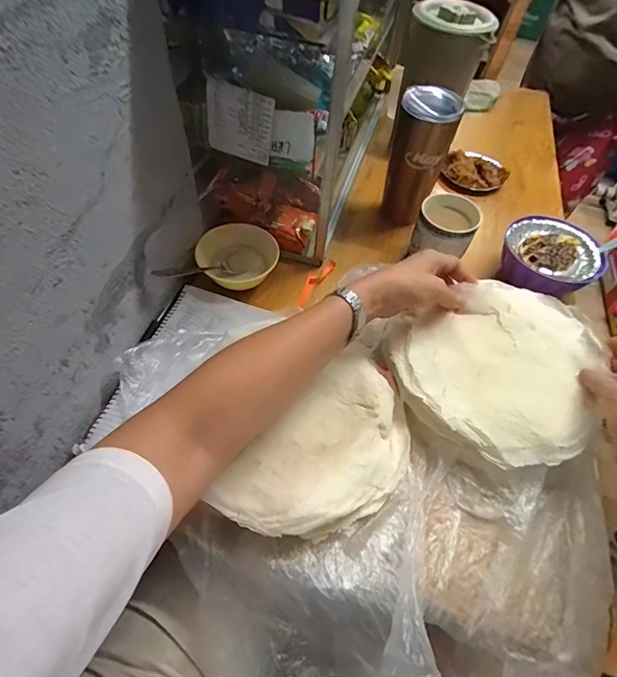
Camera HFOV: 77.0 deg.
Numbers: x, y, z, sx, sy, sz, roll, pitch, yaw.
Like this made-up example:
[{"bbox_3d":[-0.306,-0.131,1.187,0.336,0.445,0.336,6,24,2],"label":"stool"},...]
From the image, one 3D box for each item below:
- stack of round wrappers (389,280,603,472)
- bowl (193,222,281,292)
[{"bbox_3d":[0.229,0.027,0.466,0.228,0.044,0.212,-39,67,-25],"label":"stack of round wrappers"},{"bbox_3d":[-0.103,-0.120,0.565,0.110,0.047,0.087,-7,58,-9],"label":"bowl"}]

